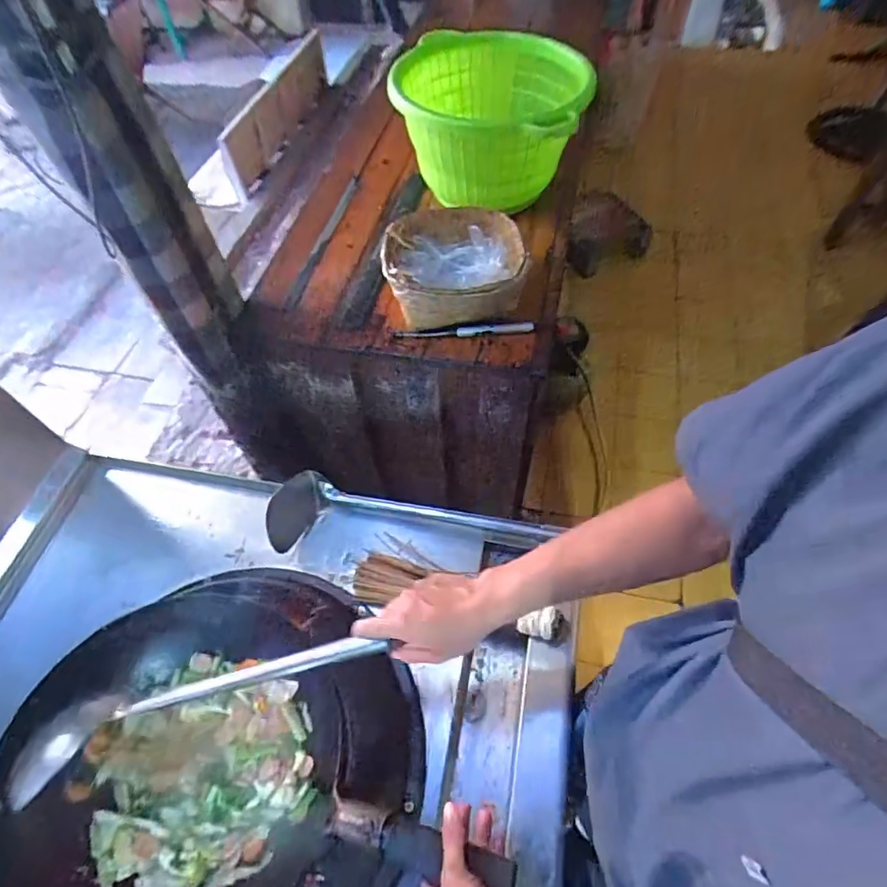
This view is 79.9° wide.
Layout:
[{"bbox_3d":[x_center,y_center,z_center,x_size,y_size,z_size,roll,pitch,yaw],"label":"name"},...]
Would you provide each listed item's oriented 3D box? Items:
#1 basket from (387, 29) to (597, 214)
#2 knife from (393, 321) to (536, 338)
[{"bbox_3d":[0.082,-0.579,0.977,0.344,0.217,0.351,4,57,6],"label":"basket"},{"bbox_3d":[0.037,-0.183,0.864,0.225,0.019,0.022,-6,57,-1],"label":"knife"}]

